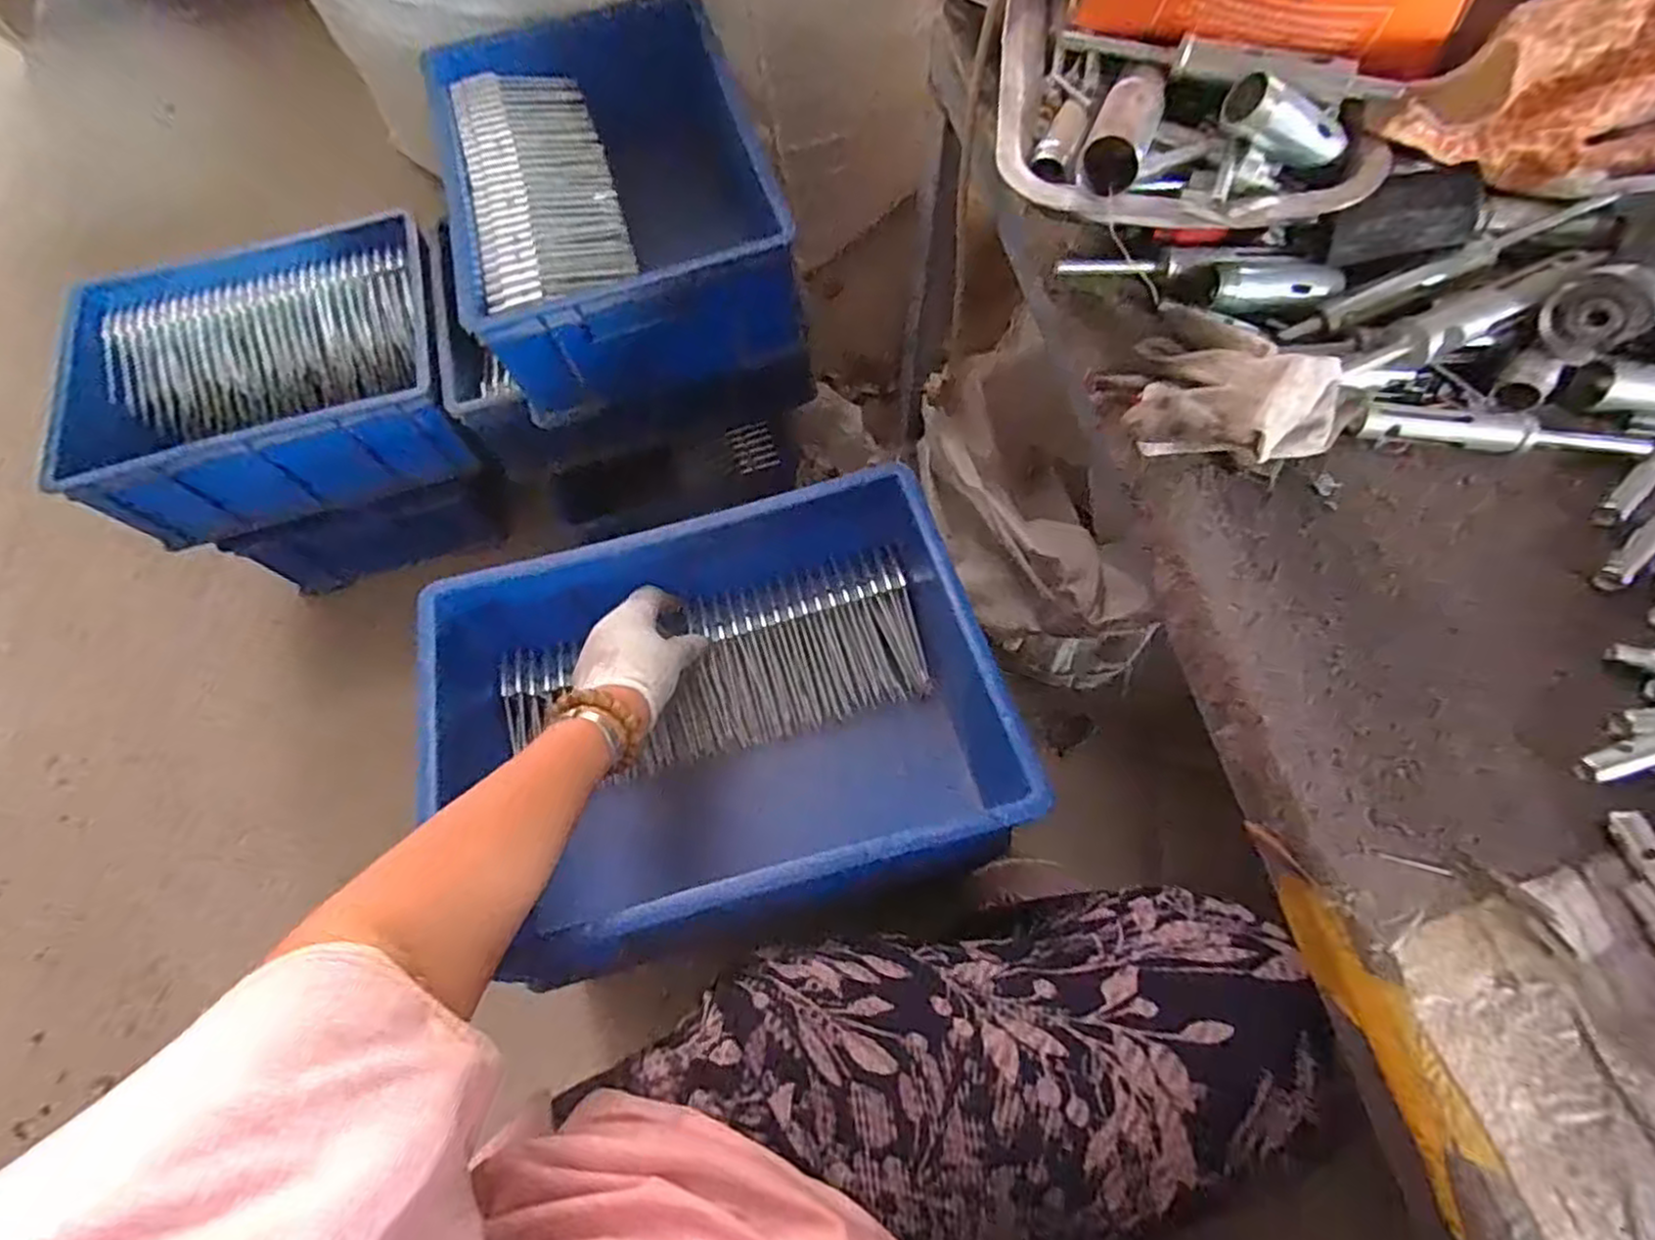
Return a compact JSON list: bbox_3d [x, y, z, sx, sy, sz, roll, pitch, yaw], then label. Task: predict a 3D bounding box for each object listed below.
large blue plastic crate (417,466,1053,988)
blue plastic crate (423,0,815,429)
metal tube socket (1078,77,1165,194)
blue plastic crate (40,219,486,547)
[{"bbox_3d":[-0.087,0.078,0.582,0.402,0.140,0.300,-13,68,-3],"label":"large blue plastic crate"},{"bbox_3d":[-0.228,-0.429,0.815,0.309,0.236,0.425,-20,69,-5],"label":"blue plastic crate"},{"bbox_3d":[0.145,-0.242,0.353,0.028,0.024,0.068,22,71,11],"label":"metal tube socket"},{"bbox_3d":[-0.662,-0.280,0.870,0.438,0.137,0.296,-19,68,-5],"label":"blue plastic crate"}]

